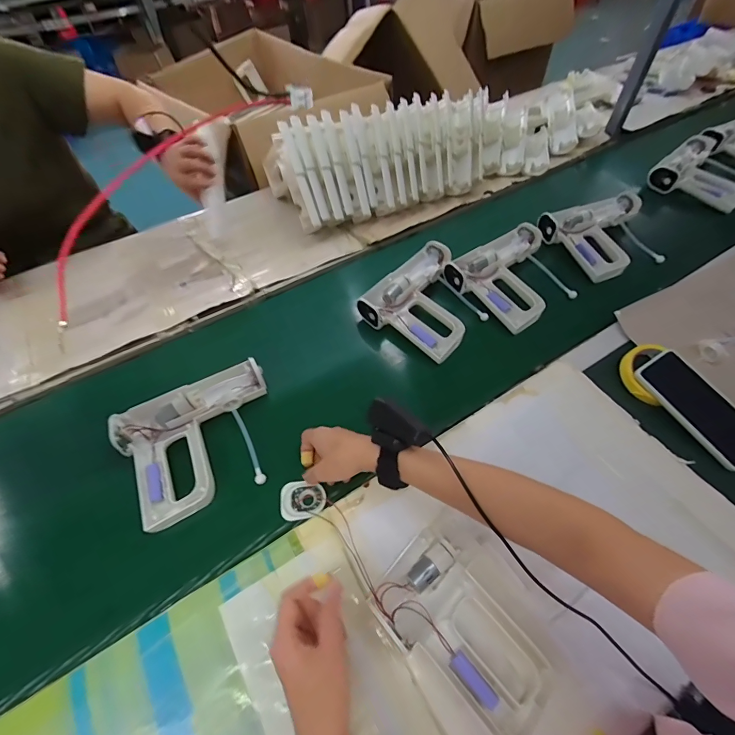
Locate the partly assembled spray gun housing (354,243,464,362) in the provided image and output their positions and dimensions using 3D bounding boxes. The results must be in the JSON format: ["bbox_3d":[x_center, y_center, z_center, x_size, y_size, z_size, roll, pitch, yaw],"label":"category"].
[{"bbox_3d":[0.110,-0.136,0.690,0.194,0.044,0.235,28,61,24],"label":"partly assembled spray gun housing"}]

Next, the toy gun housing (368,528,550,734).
[{"bbox_3d":[0.096,0.265,0.387,0.106,0.041,0.175,-40,59,-21],"label":"toy gun housing"}]

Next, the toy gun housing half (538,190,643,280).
[{"bbox_3d":[0.500,-0.284,0.779,0.257,0.047,0.189,-26,55,-12],"label":"toy gun housing half"}]

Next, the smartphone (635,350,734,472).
[{"bbox_3d":[0.459,0.053,0.527,0.085,0.016,0.167,-26,65,-11],"label":"smartphone"}]

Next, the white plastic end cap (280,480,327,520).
[{"bbox_3d":[-0.085,0.175,0.506,0.060,0.012,0.048,-4,54,0],"label":"white plastic end cap"}]

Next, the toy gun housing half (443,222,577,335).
[{"bbox_3d":[0.281,-0.184,0.714,0.230,0.037,0.195,-34,57,-17],"label":"toy gun housing half"}]

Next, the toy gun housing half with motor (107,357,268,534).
[{"bbox_3d":[-0.230,0.092,0.542,0.208,0.044,0.189,-29,56,-15],"label":"toy gun housing half with motor"}]

